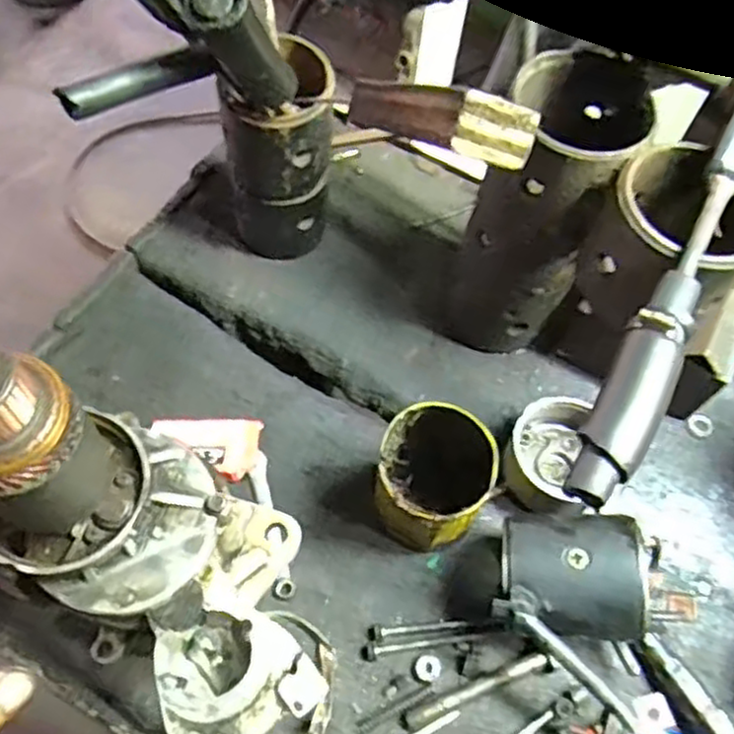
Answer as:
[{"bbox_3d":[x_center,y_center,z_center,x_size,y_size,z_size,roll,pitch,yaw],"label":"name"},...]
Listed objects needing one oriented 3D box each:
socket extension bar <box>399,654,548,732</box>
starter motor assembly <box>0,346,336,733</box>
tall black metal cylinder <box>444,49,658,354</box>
[{"bbox_3d":[0.074,0.221,0.504,0.104,0.016,0.012,-19,65,-13],"label":"socket extension bar"},{"bbox_3d":[-0.083,0.108,0.368,0.150,0.317,0.104,40,67,16],"label":"starter motor assembly"},{"bbox_3d":[0.120,-0.104,0.535,0.093,0.217,0.097,18,63,6],"label":"tall black metal cylinder"}]

